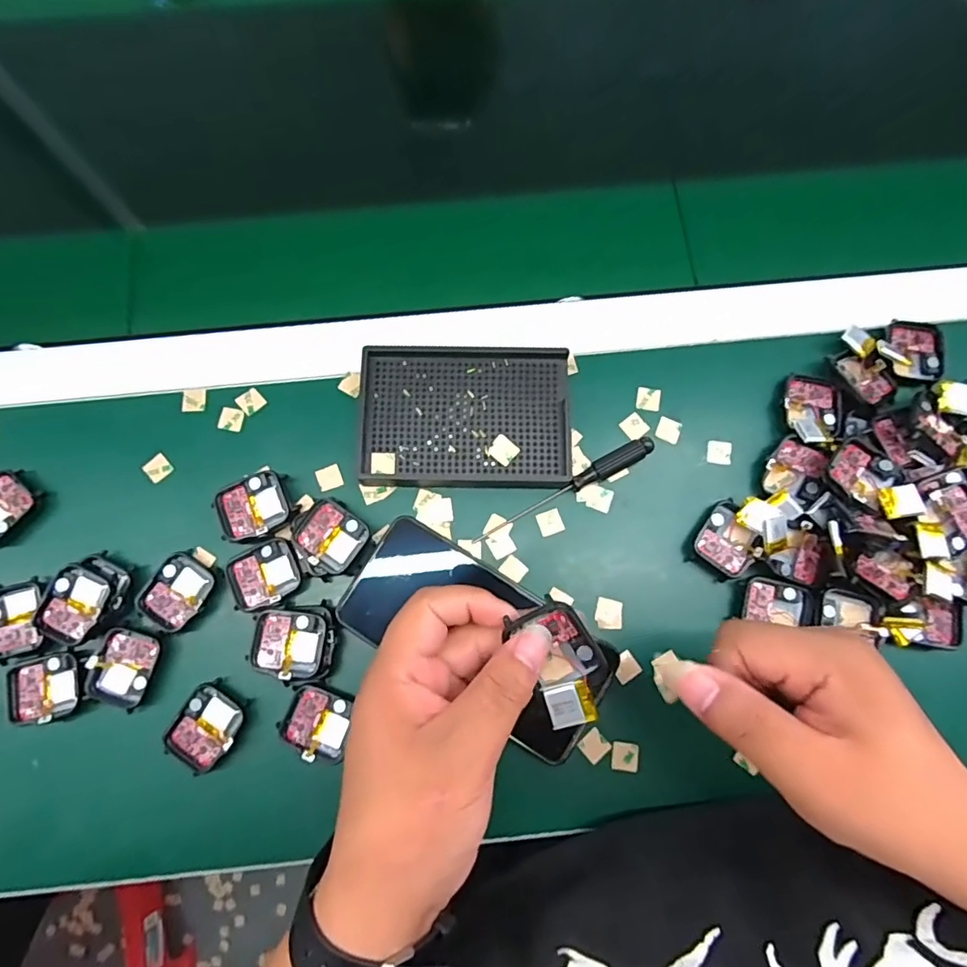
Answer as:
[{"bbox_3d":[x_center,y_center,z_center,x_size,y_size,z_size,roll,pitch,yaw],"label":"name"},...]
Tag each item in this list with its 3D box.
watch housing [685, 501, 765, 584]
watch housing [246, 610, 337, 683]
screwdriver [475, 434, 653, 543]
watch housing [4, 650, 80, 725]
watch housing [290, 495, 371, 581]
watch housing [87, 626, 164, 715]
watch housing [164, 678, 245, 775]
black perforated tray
[{"bbox_3d":[0.157,0.038,0.342,0.037,0.014,0.045,35,80,7],"label":"watch housing"},{"bbox_3d":[-0.115,0.097,0.321,0.047,0.014,0.040,-3,78,-1],"label":"watch housing"},{"bbox_3d":[0.052,0.004,0.347,0.128,0.014,0.014,-28,79,-6],"label":"screwdriver"},{"bbox_3d":[-0.265,0.124,0.321,0.044,0.006,0.038,-13,78,-3],"label":"watch housing"},{"bbox_3d":[-0.097,0.035,0.336,0.043,0.012,0.043,38,81,7],"label":"watch housing"},{"bbox_3d":[-0.219,0.113,0.323,0.036,0.006,0.046,11,78,2],"label":"watch housing"},{"bbox_3d":[-0.165,0.147,0.318,0.036,0.008,0.047,35,80,7],"label":"watch housing"},{"bbox_3d":[-0.012,-0.044,0.354,0.135,0.019,0.092,1,78,0],"label":"black perforated tray"}]

